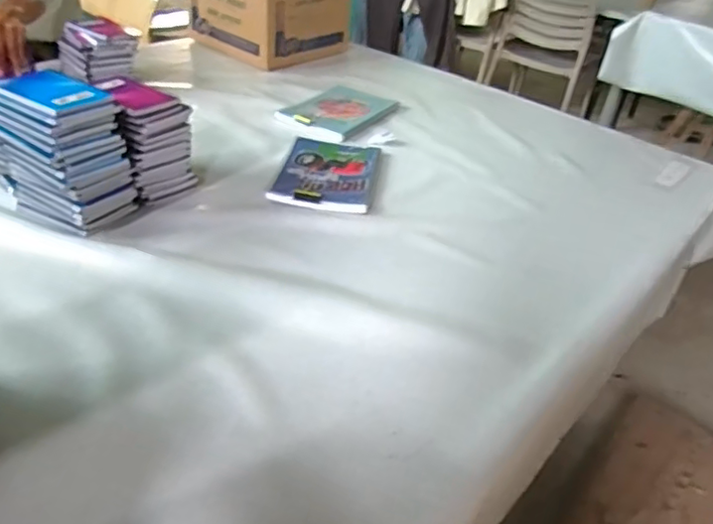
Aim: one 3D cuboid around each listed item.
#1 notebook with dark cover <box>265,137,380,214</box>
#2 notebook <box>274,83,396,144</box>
[{"bbox_3d":[-0.046,-0.148,0.968,0.152,0.017,0.235,9,35,2],"label":"notebook with dark cover"},{"bbox_3d":[-0.037,-0.299,1.183,0.159,0.021,0.249,23,38,21],"label":"notebook"}]

